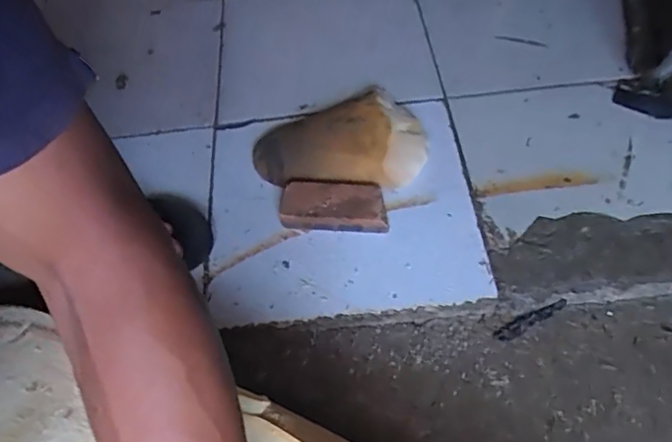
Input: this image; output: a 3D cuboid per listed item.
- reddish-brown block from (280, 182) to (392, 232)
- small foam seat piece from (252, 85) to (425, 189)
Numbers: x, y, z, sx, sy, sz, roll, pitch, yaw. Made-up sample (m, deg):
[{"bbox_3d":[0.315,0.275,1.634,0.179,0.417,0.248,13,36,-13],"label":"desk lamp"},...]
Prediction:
[{"bbox_3d":[-0.003,-0.015,0.647,0.116,0.031,0.052,2,53,8],"label":"reddish-brown block"},{"bbox_3d":[0.006,-0.100,0.710,0.201,0.035,0.148,3,53,8],"label":"small foam seat piece"}]

